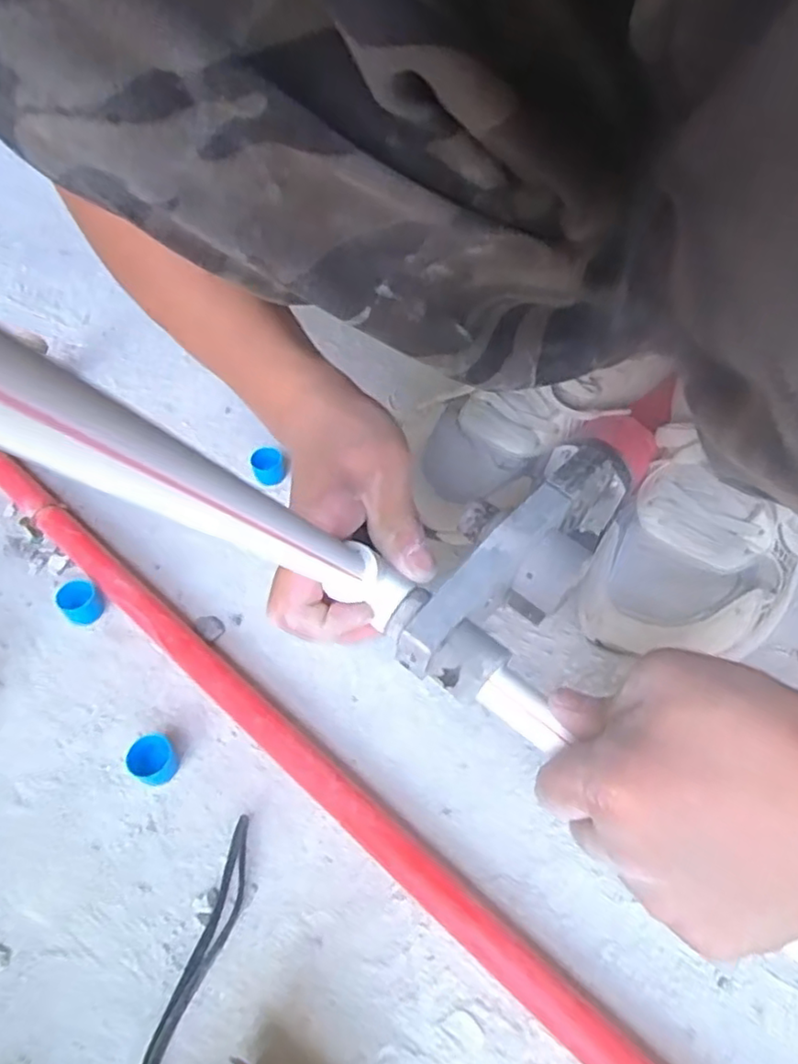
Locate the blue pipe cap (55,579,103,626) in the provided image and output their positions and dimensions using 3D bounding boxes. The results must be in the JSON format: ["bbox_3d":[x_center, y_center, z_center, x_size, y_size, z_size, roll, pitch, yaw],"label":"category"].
[{"bbox_3d":[-0.205,0.046,0.413,0.022,0.021,0.024,1,52,-1],"label":"blue pipe cap"}]

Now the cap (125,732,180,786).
[{"bbox_3d":[-0.133,0.126,0.350,0.022,0.023,0.023,1,52,-1],"label":"cap"}]

